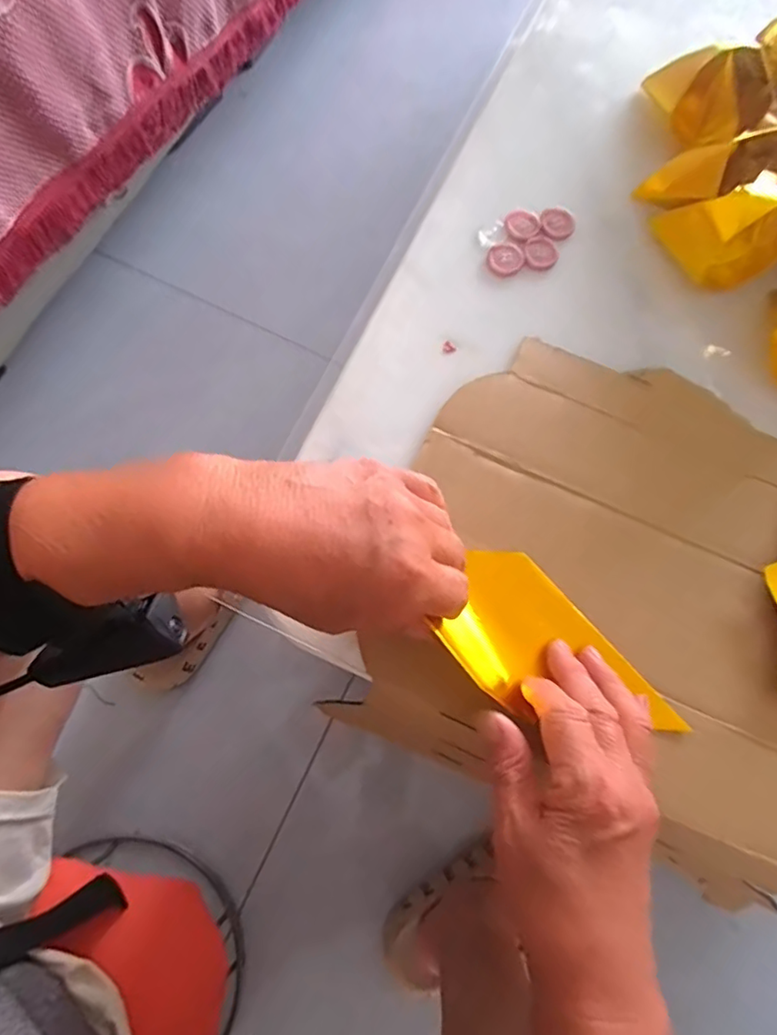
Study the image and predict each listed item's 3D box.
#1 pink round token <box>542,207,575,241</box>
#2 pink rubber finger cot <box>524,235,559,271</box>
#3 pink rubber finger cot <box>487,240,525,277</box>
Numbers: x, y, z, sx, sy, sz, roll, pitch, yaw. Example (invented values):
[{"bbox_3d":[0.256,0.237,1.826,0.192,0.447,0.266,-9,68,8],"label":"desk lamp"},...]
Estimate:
[{"bbox_3d":[0.122,-0.211,0.421,0.024,0.004,0.025,1,74,-3],"label":"pink round token"},{"bbox_3d":[0.108,-0.187,0.414,0.024,0.004,0.026,1,74,-3],"label":"pink rubber finger cot"},{"bbox_3d":[0.082,-0.181,0.411,0.024,0.004,0.026,1,74,-3],"label":"pink rubber finger cot"}]

